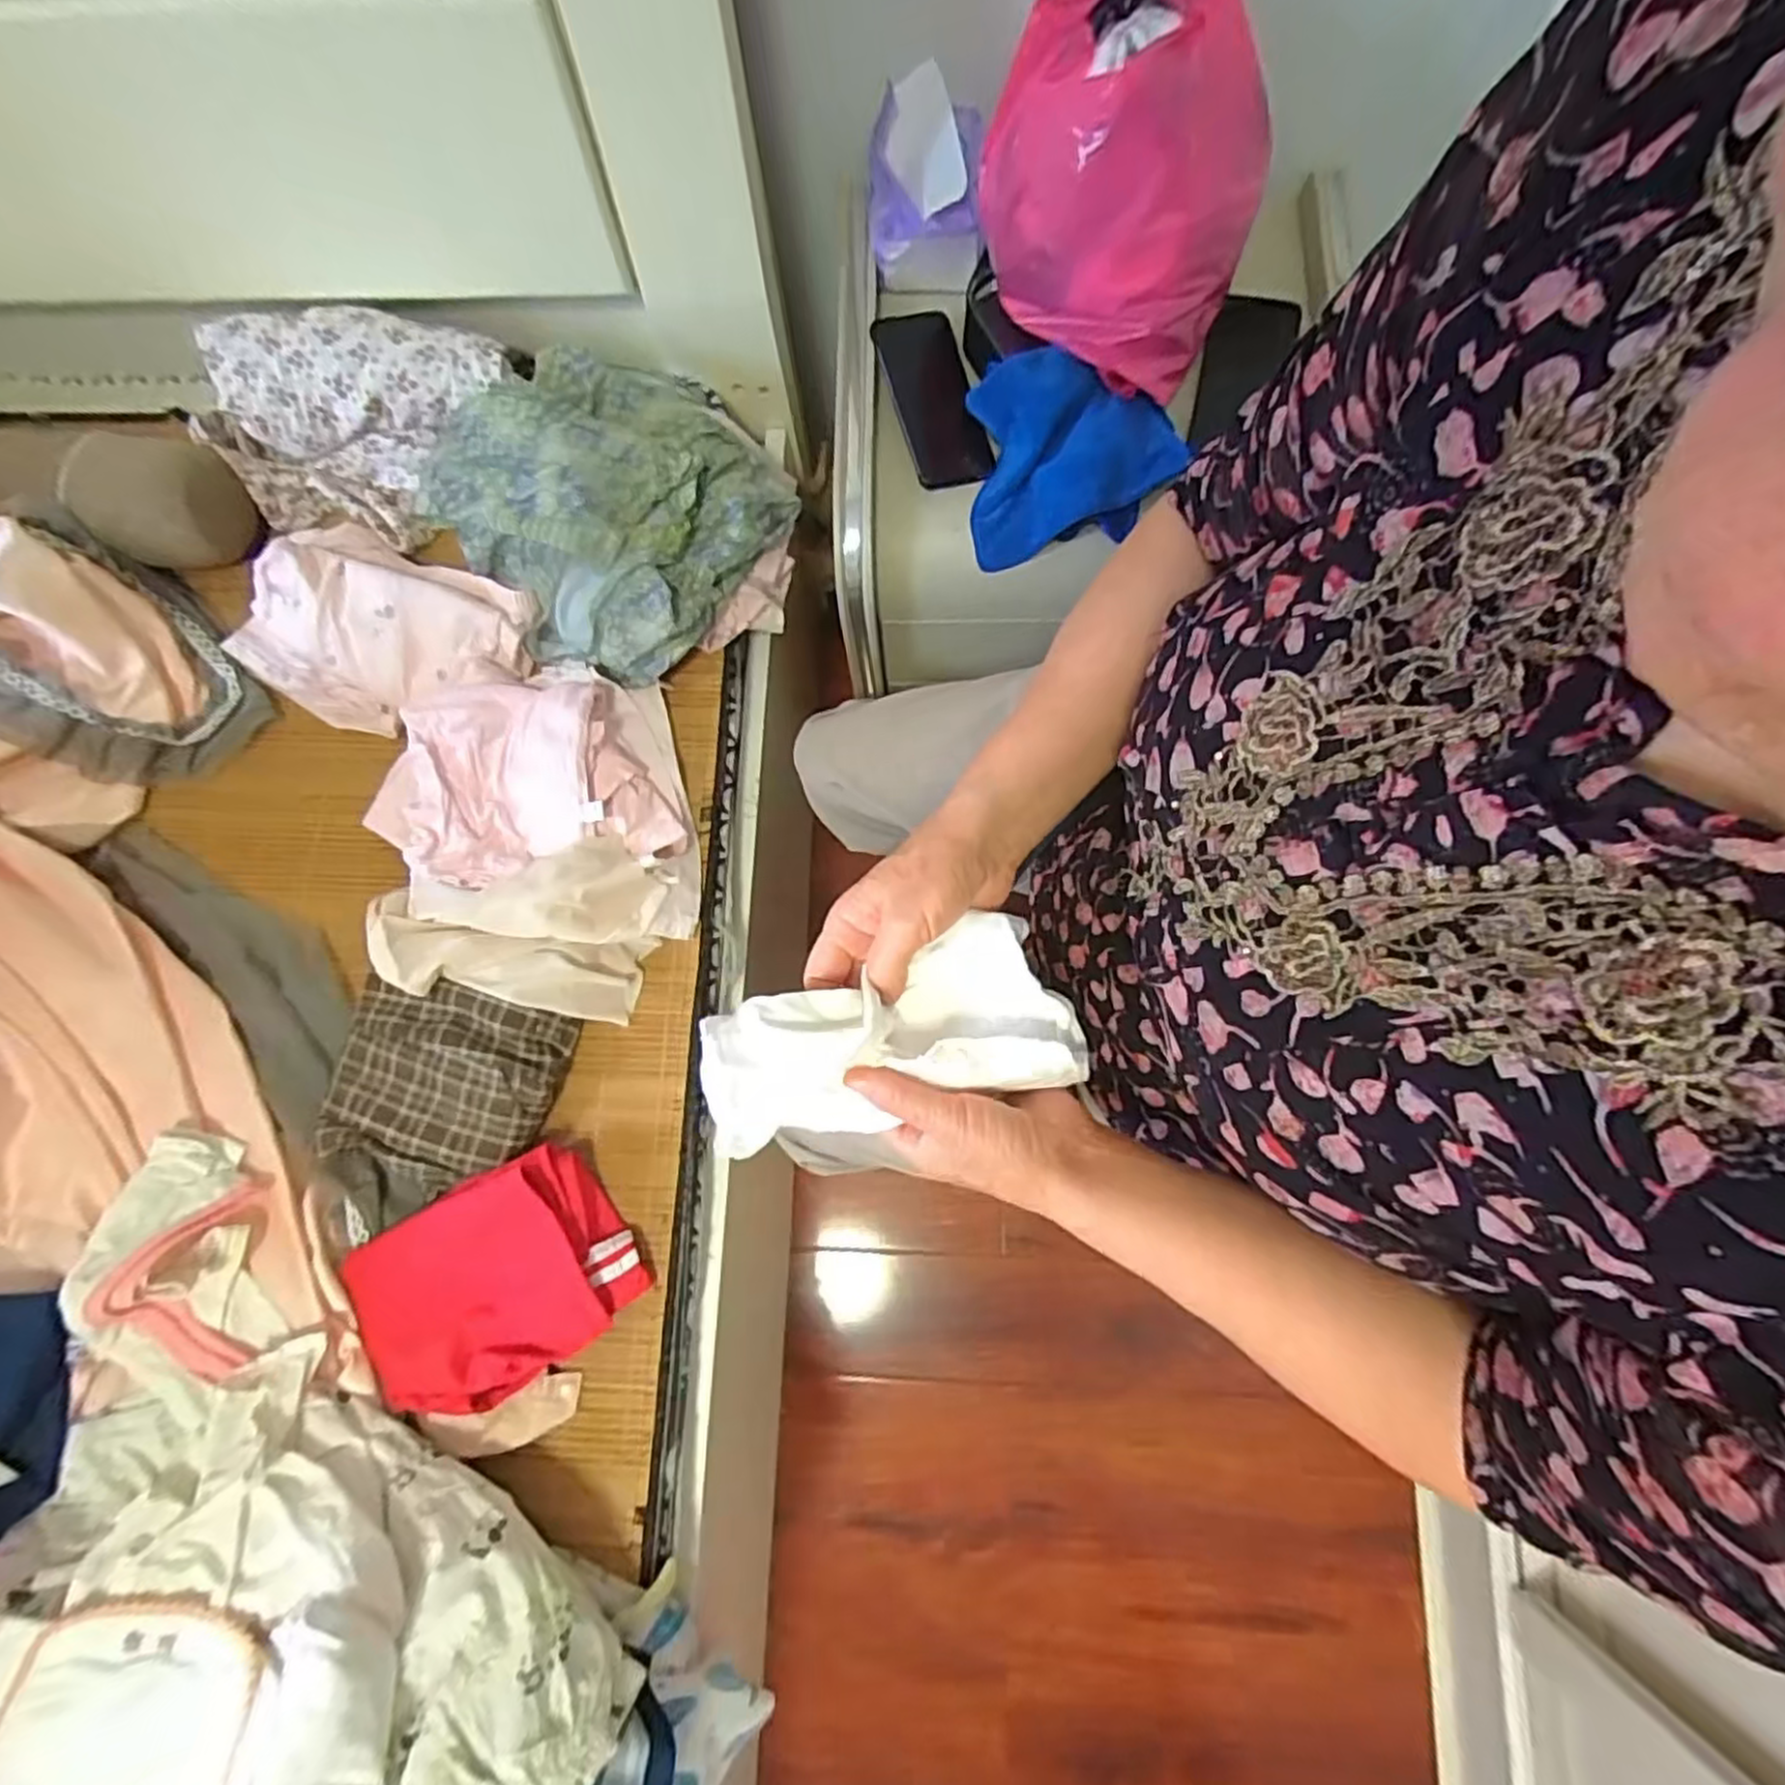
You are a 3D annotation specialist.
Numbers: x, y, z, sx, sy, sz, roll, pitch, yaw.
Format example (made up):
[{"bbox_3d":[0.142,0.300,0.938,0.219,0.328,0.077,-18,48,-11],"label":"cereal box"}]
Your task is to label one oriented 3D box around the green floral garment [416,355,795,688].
[{"bbox_3d":[-0.253,-0.363,0.687,0.283,0.102,0.303,-38,80,-6],"label":"green floral garment"}]

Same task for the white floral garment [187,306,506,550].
[{"bbox_3d":[-0.511,-0.435,0.720,0.294,0.100,0.177,-1,79,1],"label":"white floral garment"}]

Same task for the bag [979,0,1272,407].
[{"bbox_3d":[0.180,-0.559,0.613,0.209,0.215,0.180,19,80,5],"label":"bag"}]

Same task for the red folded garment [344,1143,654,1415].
[{"bbox_3d":[-0.302,0.294,0.577,0.185,0.057,0.146,-32,80,-5],"label":"red folded garment"}]

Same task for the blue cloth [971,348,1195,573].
[{"bbox_3d":[0.162,-0.393,0.688,0.182,0.087,0.137,-7,79,0],"label":"blue cloth"}]

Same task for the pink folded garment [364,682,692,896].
[{"bbox_3d":[-0.332,-0.099,0.670,0.261,0.050,0.192,-13,79,-1],"label":"pink folded garment"}]

